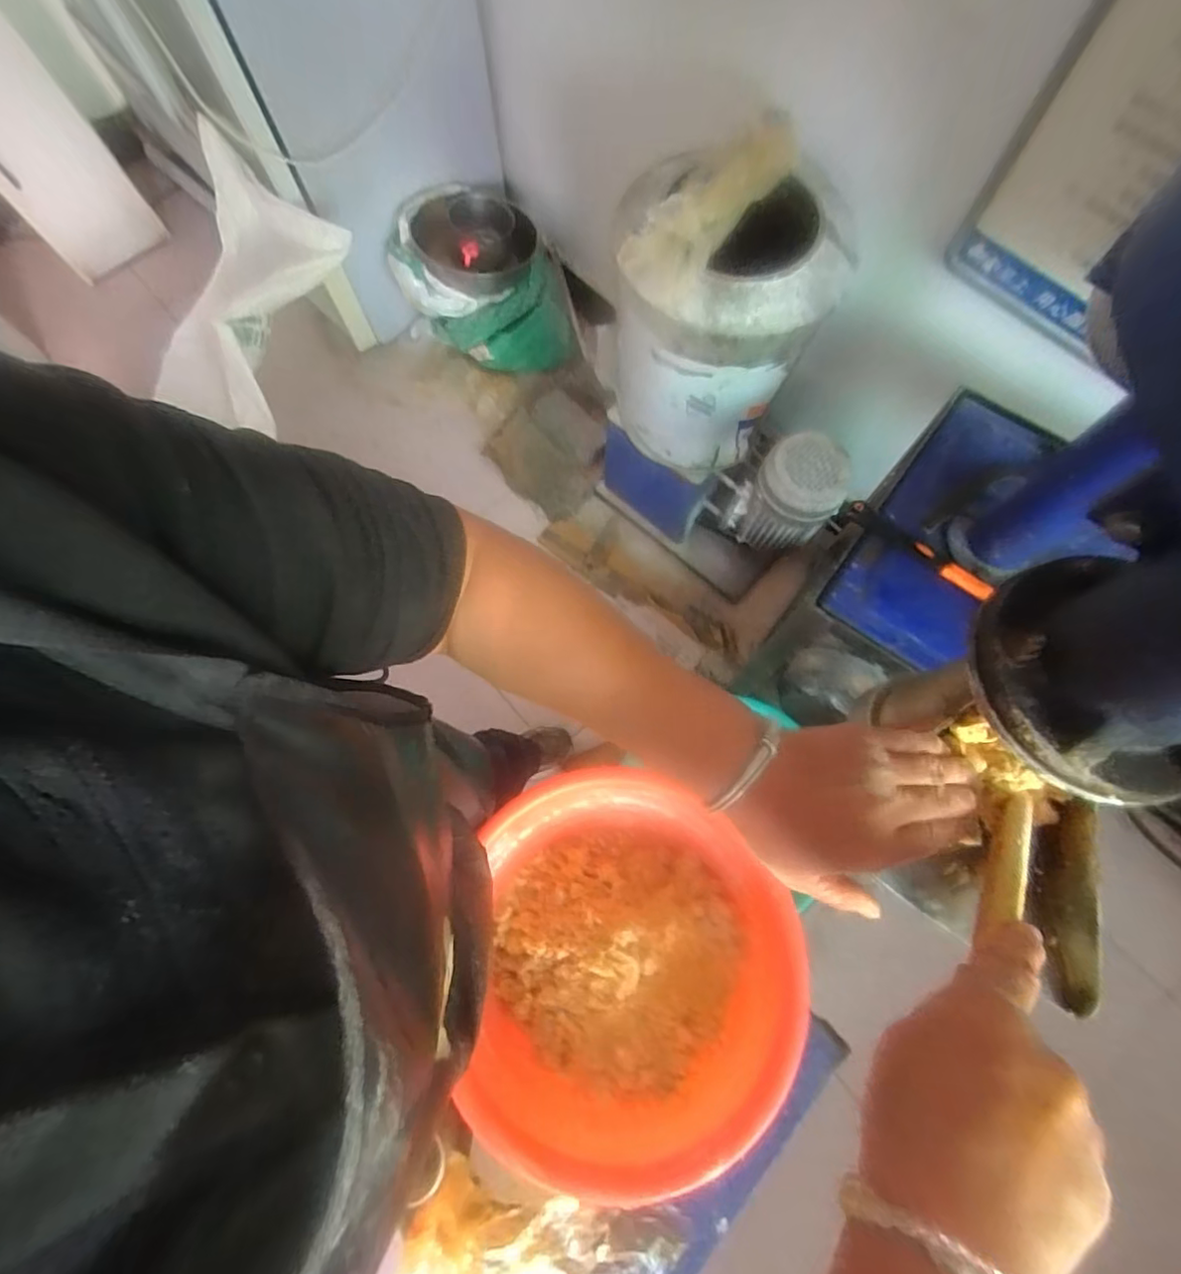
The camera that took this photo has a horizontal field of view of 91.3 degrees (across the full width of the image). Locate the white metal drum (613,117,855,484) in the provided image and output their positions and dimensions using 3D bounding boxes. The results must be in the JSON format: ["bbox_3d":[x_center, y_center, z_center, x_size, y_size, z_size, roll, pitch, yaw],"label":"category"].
[{"bbox_3d":[0.202,-0.535,1.009,0.346,0.473,0.338,12,72,4],"label":"white metal drum"}]

